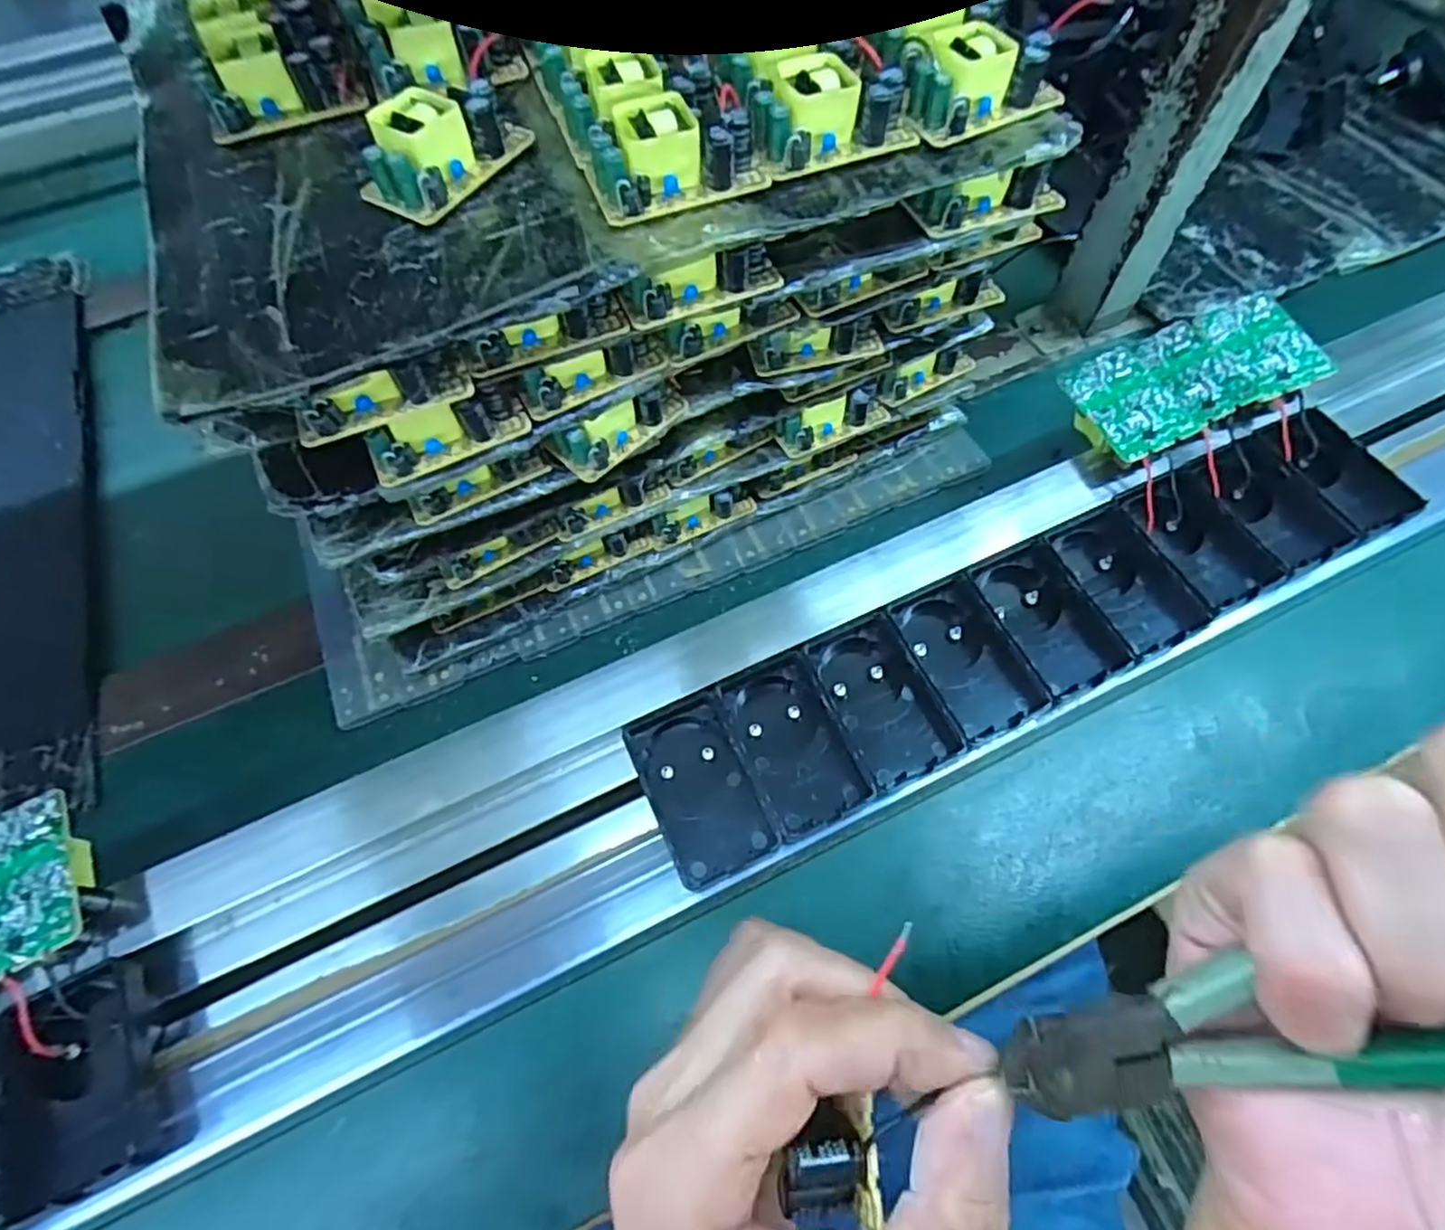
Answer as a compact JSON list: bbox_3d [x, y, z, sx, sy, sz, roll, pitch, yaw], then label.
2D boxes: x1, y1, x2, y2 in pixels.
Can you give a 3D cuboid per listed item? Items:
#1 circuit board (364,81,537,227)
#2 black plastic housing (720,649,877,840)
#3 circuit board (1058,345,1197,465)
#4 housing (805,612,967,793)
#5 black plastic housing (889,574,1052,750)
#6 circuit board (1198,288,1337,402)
[{"bbox_3d":[-0.108,-0.180,0.270,0.033,0.023,0.060,30,68,17],"label":"circuit board"},{"bbox_3d":[0.032,0.055,0.306,0.044,0.018,0.069,-21,64,-8],"label":"black plastic housing"},{"bbox_3d":[0.201,-0.103,0.365,0.038,0.027,0.065,-15,63,-5],"label":"circuit board"},{"bbox_3d":[0.070,0.037,0.314,0.038,0.026,0.068,-22,64,-9],"label":"housing"},{"bbox_3d":[0.107,0.020,0.321,0.041,0.023,0.069,-20,64,-8],"label":"black plastic housing"},{"bbox_3d":[0.280,-0.141,0.371,0.044,0.011,0.070,-10,63,-2],"label":"circuit board"}]

